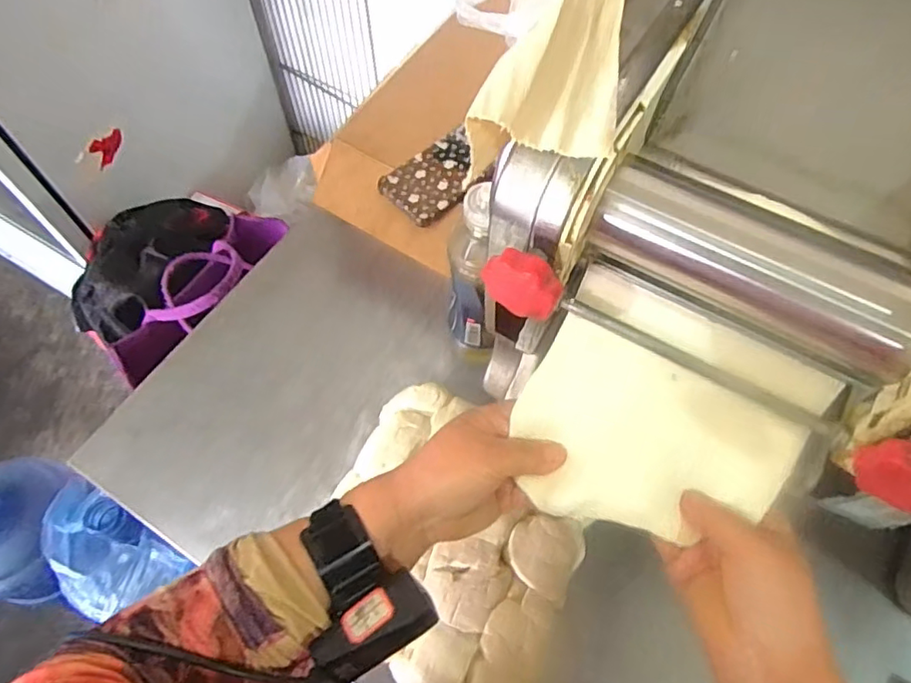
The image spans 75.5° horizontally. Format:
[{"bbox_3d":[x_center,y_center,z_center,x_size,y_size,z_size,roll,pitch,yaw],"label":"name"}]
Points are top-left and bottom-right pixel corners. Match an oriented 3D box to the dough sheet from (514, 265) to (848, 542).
[{"bbox_3d":[0.126,0.052,0.373,0.160,0.012,0.150,29,89,14],"label":"dough sheet"}]

